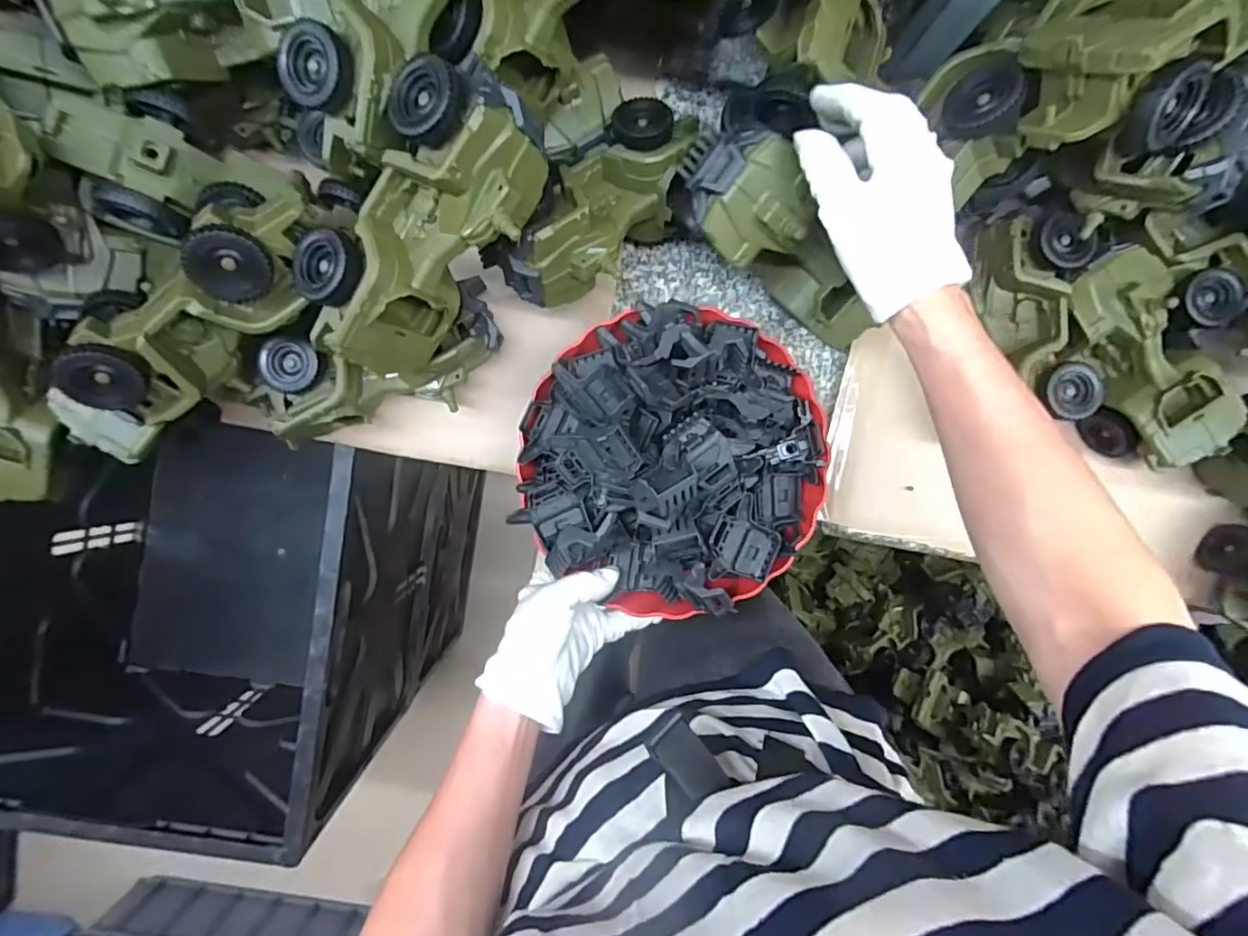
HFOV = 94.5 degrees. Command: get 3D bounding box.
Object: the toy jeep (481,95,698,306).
[{"bbox_3d":[-0.014,-0.190,0.415,0.081,0.072,0.175,41,91,-3],"label":"toy jeep"}]

